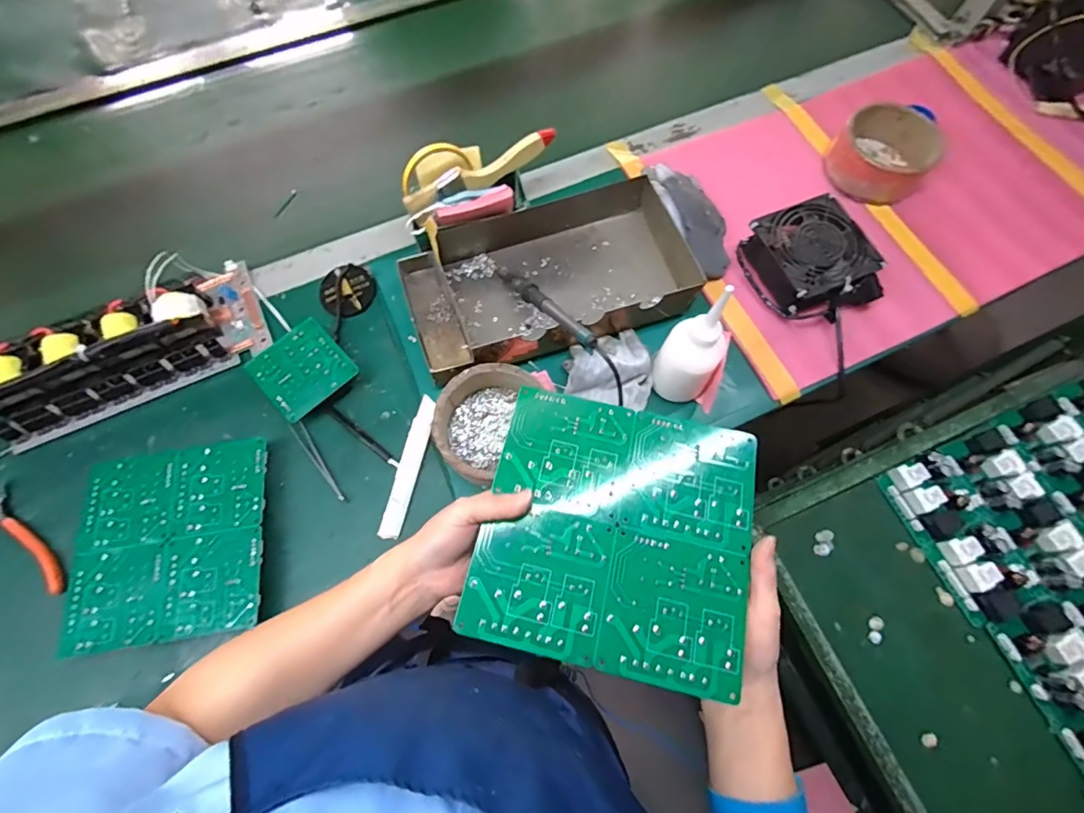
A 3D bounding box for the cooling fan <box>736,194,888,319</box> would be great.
[{"bbox_3d":[0.330,-0.177,0.578,0.134,0.047,0.146,-24,71,-9],"label":"cooling fan"}]

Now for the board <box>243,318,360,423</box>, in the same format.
[{"bbox_3d":[-0.274,-0.040,0.544,0.093,0.028,0.093,42,75,14],"label":"board"}]

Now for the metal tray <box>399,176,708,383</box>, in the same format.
[{"bbox_3d":[0.005,-0.158,0.566,0.333,0.060,0.185,-17,70,-7],"label":"metal tray"}]

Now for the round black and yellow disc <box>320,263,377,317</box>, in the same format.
[{"bbox_3d":[-0.242,-0.145,0.586,0.066,0.020,0.059,-32,73,-11],"label":"round black and yellow disc"}]

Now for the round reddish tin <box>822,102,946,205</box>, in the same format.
[{"bbox_3d":[0.464,-0.343,0.639,0.125,0.047,0.131,0,69,0],"label":"round reddish tin"}]

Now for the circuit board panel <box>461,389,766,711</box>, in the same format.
[{"bbox_3d":[0.054,0.085,0.334,0.182,0.009,0.180,12,69,6],"label":"circuit board panel"}]

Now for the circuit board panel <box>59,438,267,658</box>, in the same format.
[{"bbox_3d":[-0.370,0.136,0.477,0.173,0.030,0.183,-8,70,-3],"label":"circuit board panel"}]

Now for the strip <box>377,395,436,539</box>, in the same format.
[{"bbox_3d":[-0.144,0.064,0.512,0.022,0.009,0.153,10,70,4],"label":"strip"}]

